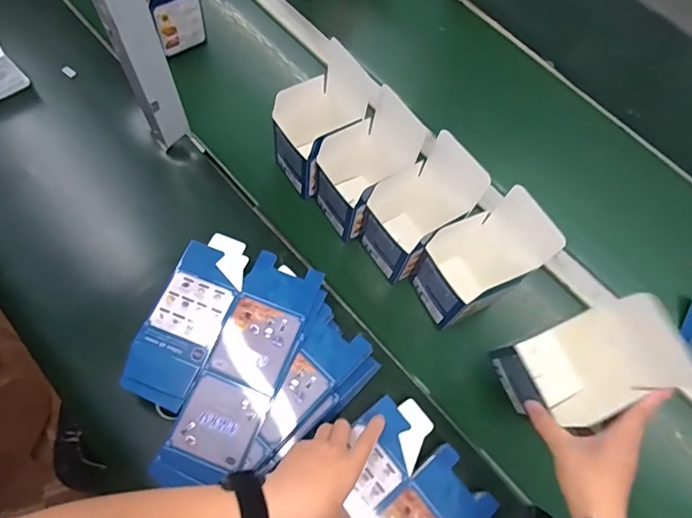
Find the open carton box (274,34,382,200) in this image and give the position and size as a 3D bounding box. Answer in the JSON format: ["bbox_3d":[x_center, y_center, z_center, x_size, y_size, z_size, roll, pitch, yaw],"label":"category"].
[{"bbox_3d":[-0.029,-0.176,0.611,0.130,0.141,0.095,-36,73,-17],"label":"open carton box"}]

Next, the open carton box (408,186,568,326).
[{"bbox_3d":[0.152,0.004,0.546,0.112,0.172,0.105,-34,72,-16],"label":"open carton box"}]

